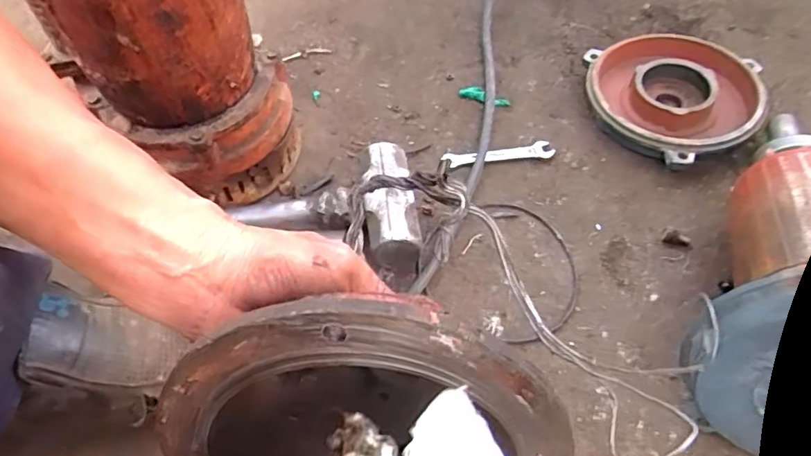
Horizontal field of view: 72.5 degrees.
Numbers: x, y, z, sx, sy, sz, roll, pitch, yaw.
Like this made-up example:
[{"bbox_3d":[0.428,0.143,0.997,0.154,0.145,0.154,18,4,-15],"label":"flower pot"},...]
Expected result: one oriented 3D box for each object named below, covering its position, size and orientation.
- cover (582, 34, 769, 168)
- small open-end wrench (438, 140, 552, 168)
[{"bbox_3d":[0.286,-0.145,0.604,0.165,0.040,0.177,-2,56,2],"label":"cover"},{"bbox_3d":[0.100,-0.079,0.599,0.117,0.005,0.020,-7,56,-1],"label":"small open-end wrench"}]

